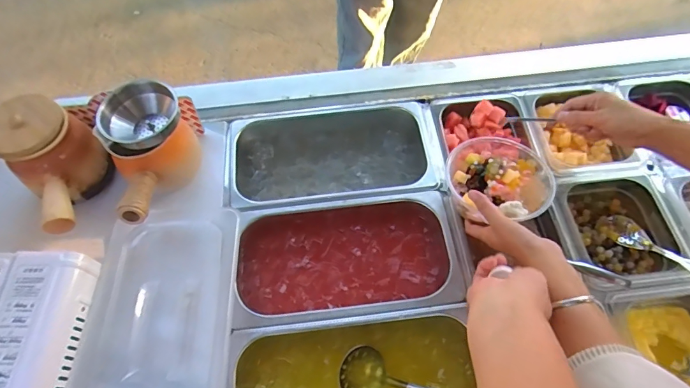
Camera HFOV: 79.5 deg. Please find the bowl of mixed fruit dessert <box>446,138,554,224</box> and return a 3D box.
[{"bbox_3d":[0.217,-0.014,0.602,0.146,0.072,0.140,0,62,0],"label":"bowl of mixed fruit dessert"}]

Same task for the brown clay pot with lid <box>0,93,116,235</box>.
[{"bbox_3d":[-0.402,-0.041,0.592,0.114,0.120,0.191,-41,69,-19],"label":"brown clay pot with lid"}]

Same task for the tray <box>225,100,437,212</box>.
[{"bbox_3d":[-0.021,-0.062,0.709,0.332,0.086,0.192,-7,63,-4],"label":"tray"}]

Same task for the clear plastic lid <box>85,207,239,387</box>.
[{"bbox_3d":[-0.230,0.170,0.528,0.177,0.034,0.328,-2,62,-1],"label":"clear plastic lid"}]

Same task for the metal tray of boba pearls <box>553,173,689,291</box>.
[{"bbox_3d":[0.404,0.063,0.625,0.168,0.064,0.174,-5,63,-2],"label":"metal tray of boba pearls"}]

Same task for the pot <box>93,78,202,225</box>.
[{"bbox_3d":[-0.271,-0.047,0.585,0.120,0.119,0.169,-19,64,-10],"label":"pot"}]

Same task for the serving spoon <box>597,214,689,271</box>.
[{"bbox_3d":[0.460,0.083,0.599,0.039,0.030,0.177,-39,48,-18],"label":"serving spoon"}]

